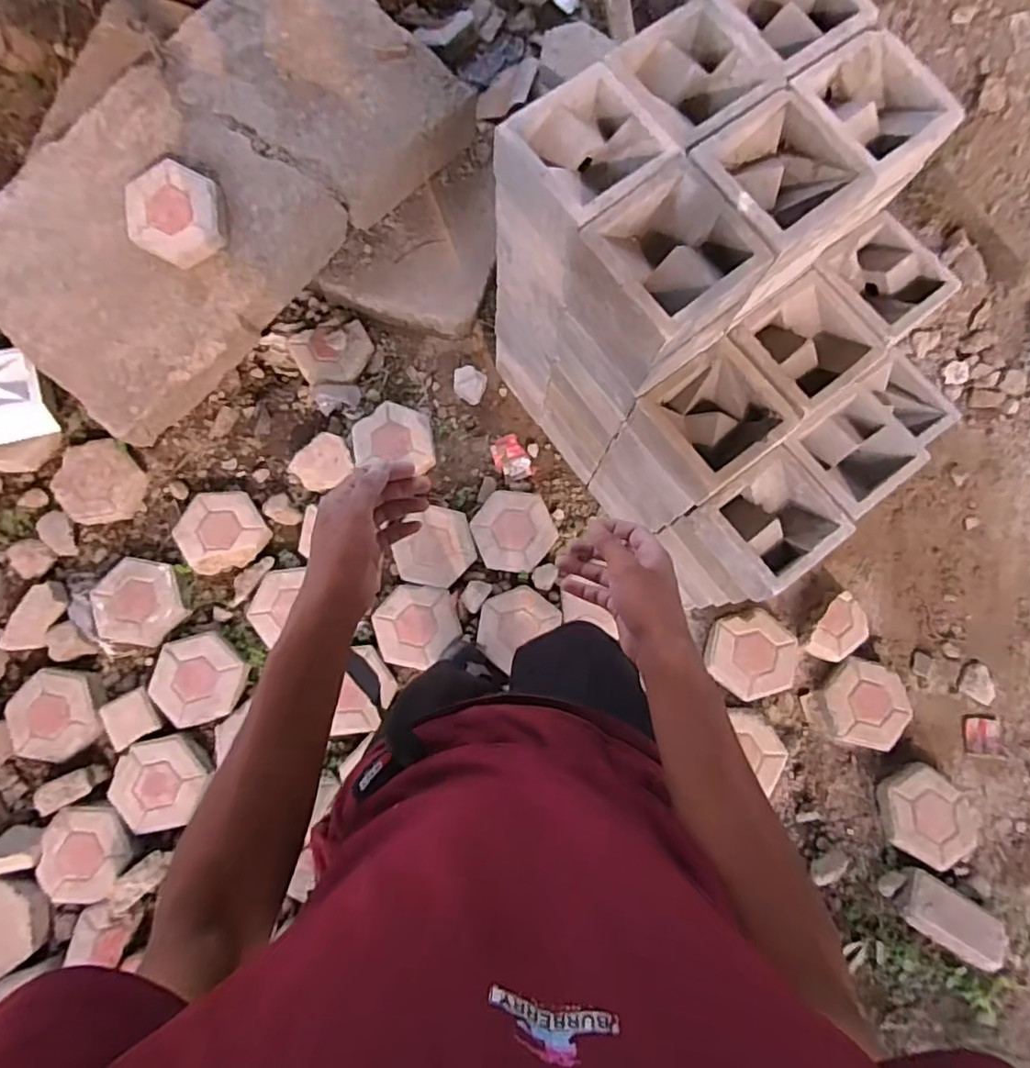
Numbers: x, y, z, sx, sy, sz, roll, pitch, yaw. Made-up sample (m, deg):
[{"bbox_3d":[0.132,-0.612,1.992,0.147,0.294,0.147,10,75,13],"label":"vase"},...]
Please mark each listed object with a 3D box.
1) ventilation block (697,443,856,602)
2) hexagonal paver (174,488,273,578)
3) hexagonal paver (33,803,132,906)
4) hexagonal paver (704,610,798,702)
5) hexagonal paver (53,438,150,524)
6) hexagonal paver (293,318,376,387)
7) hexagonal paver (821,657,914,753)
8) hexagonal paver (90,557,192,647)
[{"bbox_3d":[0.470,-0.018,1.107,0.212,0.072,0.207,-36,82,-8],"label":"ventilation block"},{"bbox_3d":[-0.733,-0.009,1.510,0.203,0.053,0.204,-30,81,-7],"label":"hexagonal paver"},{"bbox_3d":[-0.968,0.723,1.372,0.193,0.052,0.208,-5,79,-2],"label":"hexagonal paver"},{"bbox_3d":[0.589,0.295,1.483,0.225,0.059,0.206,-14,79,-4],"label":"hexagonal paver"},{"bbox_3d":[-1.054,-0.130,1.536,0.220,0.045,0.210,-13,79,-4],"label":"hexagonal paver"},{"bbox_3d":[-0.487,-0.484,1.635,0.205,0.031,0.167,-22,80,-5],"label":"hexagonal paver"},{"bbox_3d":[0.863,0.418,1.474,0.219,0.051,0.210,17,79,2],"label":"hexagonal paver"},{"bbox_3d":[-0.920,0.167,1.473,0.200,0.064,0.223,-20,80,-5],"label":"hexagonal paver"}]

